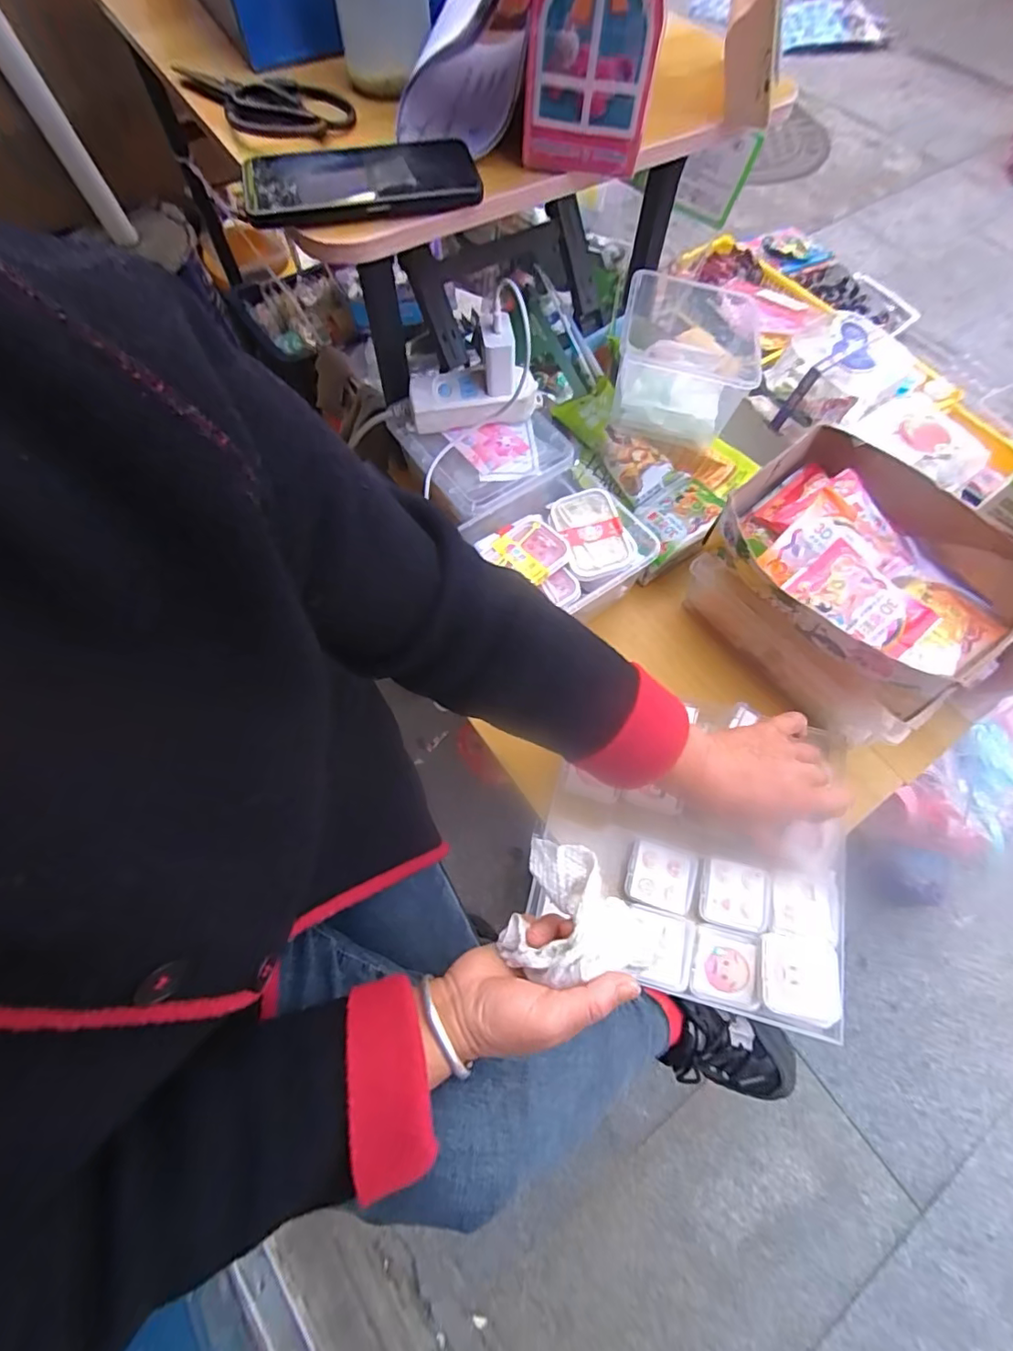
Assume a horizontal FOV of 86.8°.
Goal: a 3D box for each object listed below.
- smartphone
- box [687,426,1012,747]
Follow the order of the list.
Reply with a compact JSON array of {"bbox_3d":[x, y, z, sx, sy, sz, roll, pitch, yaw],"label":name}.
[{"bbox_3d":[-0.106,-0.361,0.391,0.163,0.012,0.090,-9,68,-4],"label":"smartphone"},{"bbox_3d":[0.301,-0.076,0.484,0.160,0.132,0.225,-38,72,-14],"label":"box"}]

